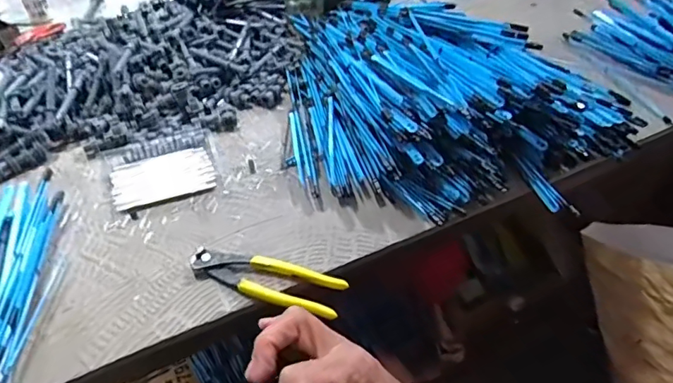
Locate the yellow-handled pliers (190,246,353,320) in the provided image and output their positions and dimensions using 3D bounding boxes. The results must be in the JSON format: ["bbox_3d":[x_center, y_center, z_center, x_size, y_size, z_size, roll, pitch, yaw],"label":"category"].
[{"bbox_3d":[-0.076,0.092,0.529,0.167,0.014,0.048,12,47,12],"label":"yellow-handled pliers"}]

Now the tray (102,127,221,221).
[{"bbox_3d":[-0.223,-0.032,0.651,0.137,0.023,0.107,-20,49,-18],"label":"tray"}]

